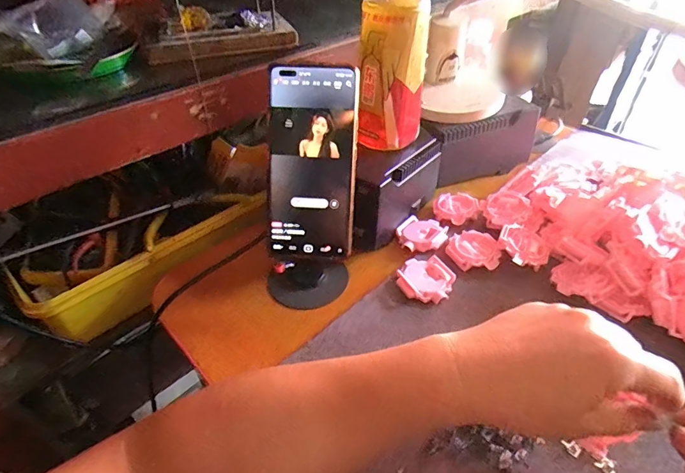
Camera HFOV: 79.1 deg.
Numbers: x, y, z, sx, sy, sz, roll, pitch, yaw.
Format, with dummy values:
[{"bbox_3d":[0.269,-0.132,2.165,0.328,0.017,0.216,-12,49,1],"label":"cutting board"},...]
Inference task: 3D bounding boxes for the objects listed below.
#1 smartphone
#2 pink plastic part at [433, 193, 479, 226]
[{"bbox_3d":[-0.026,-0.061,0.359,0.070,0.165,0.008,4,12,2],"label":"smartphone"},{"bbox_3d":[0.137,-0.036,0.500,0.050,0.011,0.050,-1,41,0],"label":"pink plastic part"}]

